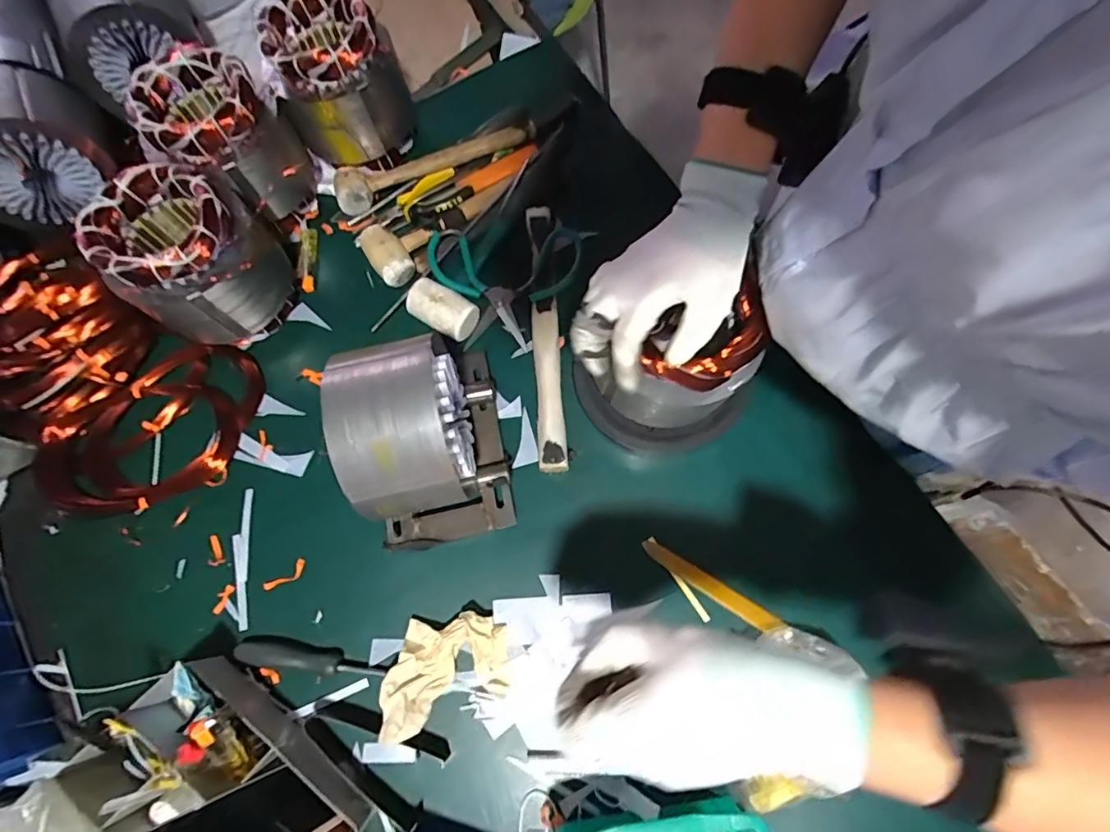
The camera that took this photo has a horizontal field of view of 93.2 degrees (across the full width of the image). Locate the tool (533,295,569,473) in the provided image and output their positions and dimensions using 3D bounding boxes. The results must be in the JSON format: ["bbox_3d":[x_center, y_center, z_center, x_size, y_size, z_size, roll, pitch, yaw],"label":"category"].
[{"bbox_3d":[-0.007,-0.034,0.596,0.029,0.040,0.199,-3,71,0],"label":"tool"}]

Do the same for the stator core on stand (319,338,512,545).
[{"bbox_3d":[-0.124,0.010,0.509,0.138,0.186,0.201,-14,72,-4],"label":"stator core on stand"}]

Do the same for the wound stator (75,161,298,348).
[{"bbox_3d":[-0.389,-0.170,0.587,0.149,0.158,0.136,0,71,0],"label":"wound stator"}]

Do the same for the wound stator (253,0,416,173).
[{"bbox_3d":[-0.263,-0.414,0.653,0.146,0.144,0.133,-24,73,-7],"label":"wound stator"}]

